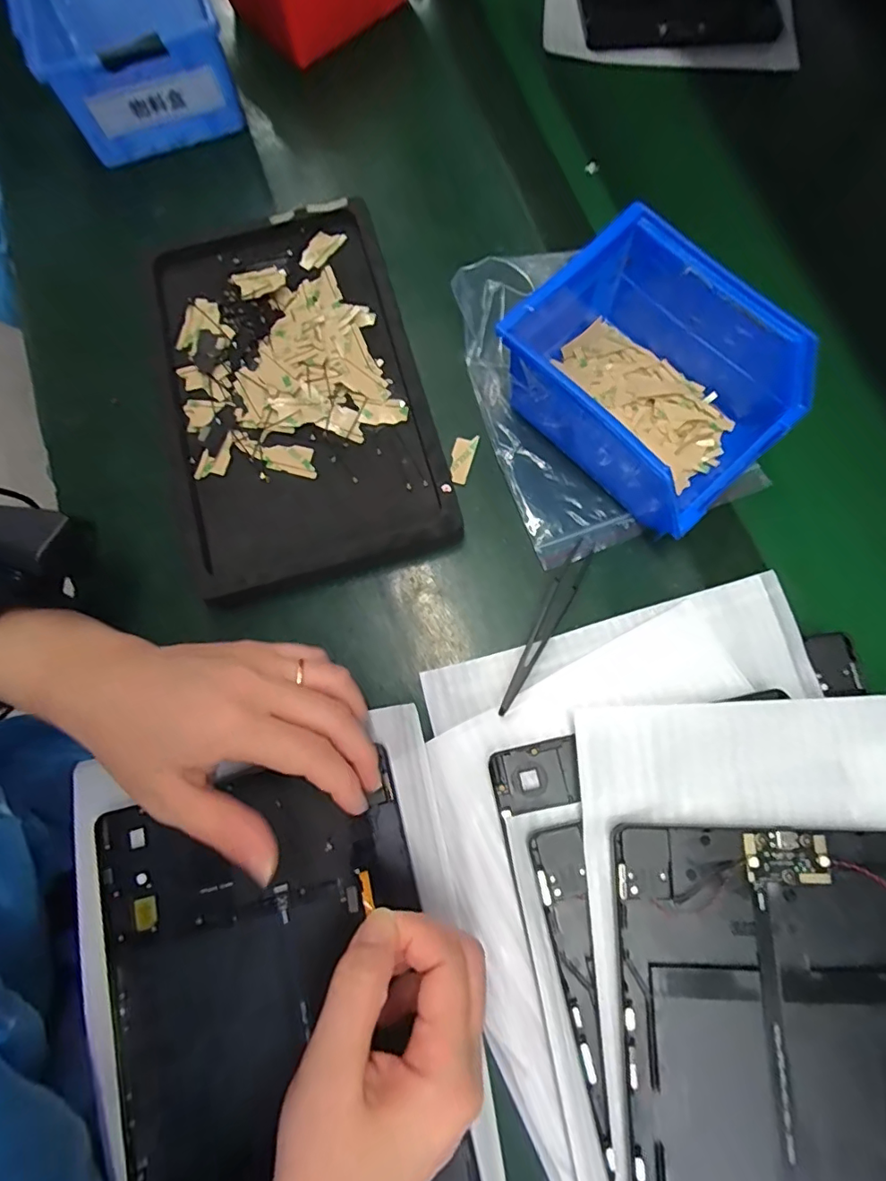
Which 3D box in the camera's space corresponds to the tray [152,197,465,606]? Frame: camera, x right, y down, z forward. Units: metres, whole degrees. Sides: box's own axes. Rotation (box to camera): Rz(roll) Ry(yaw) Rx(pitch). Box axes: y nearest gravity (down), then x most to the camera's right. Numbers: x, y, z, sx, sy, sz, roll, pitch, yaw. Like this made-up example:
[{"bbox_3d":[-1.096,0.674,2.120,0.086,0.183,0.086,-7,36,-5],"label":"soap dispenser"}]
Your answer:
[{"bbox_3d":[-0.100,-0.134,0.337,0.157,0.023,0.300,-15,77,-5],"label":"tray"}]

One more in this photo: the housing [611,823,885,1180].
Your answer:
[{"bbox_3d":[0.160,0.231,0.218,0.164,0.012,0.244,1,76,-1],"label":"housing"}]

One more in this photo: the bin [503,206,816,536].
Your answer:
[{"bbox_3d":[0.116,-0.113,0.293,0.112,0.083,0.137,-41,81,-10],"label":"bin"}]

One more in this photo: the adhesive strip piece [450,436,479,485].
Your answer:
[{"bbox_3d":[0.012,-0.084,0.332,0.014,0.004,0.035,15,76,2],"label":"adhesive strip piece"}]

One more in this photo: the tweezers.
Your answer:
[{"bbox_3d":[0.058,0.018,0.292,0.013,0.014,0.112,31,77,6],"label":"tweezers"}]

